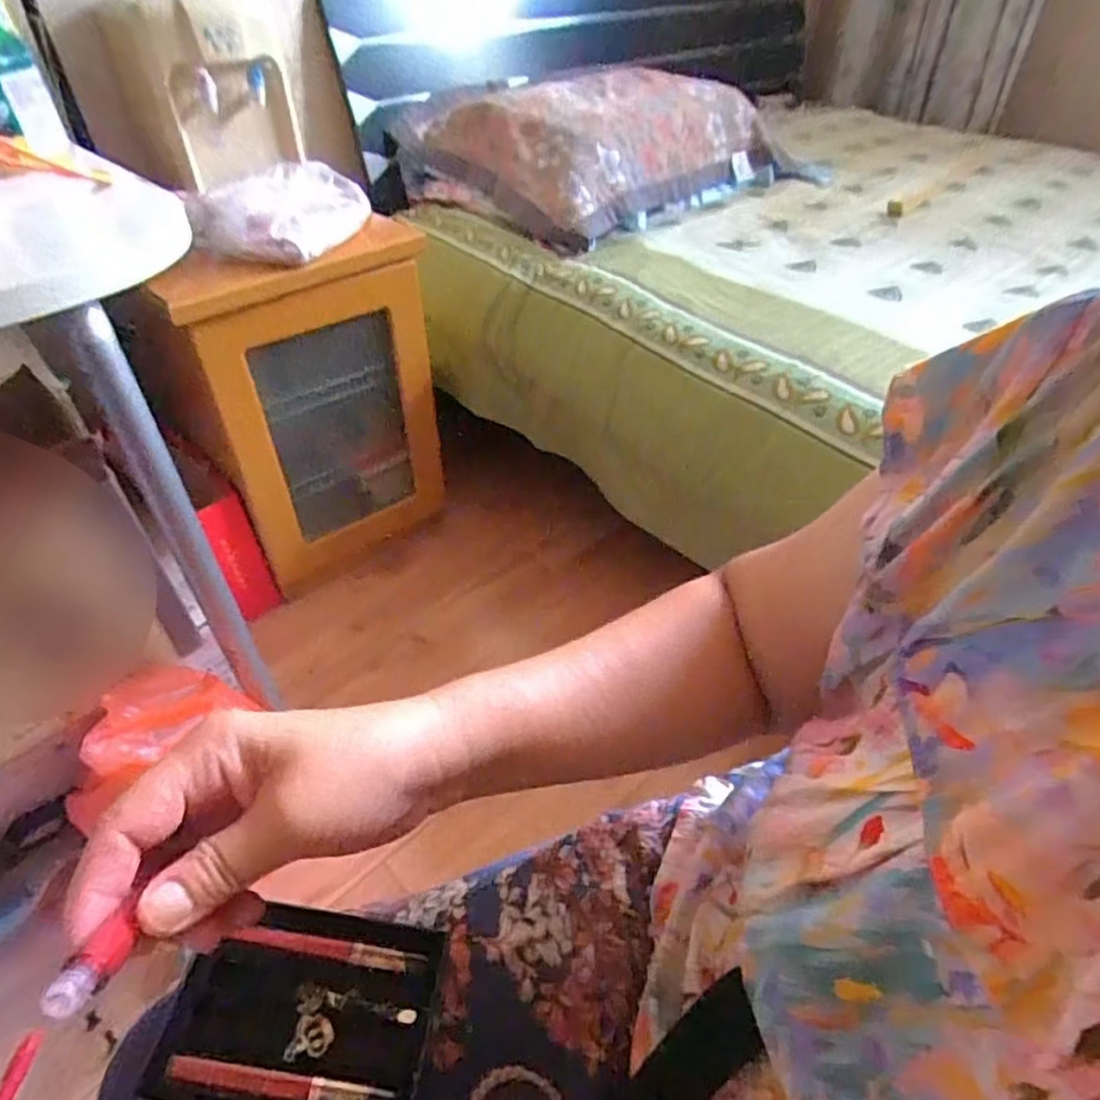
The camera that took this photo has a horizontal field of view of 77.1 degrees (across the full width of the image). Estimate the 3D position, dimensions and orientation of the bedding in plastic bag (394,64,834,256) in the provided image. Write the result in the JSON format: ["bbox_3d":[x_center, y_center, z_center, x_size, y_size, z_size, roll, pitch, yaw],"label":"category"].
[{"bbox_3d":[0.126,-0.832,1.383,0.729,0.188,0.466,-28,49,-26],"label":"bedding in plastic bag"}]

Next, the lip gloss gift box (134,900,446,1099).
[{"bbox_3d":[-0.116,0.220,0.331,0.116,0.019,0.084,15,52,-6],"label":"lip gloss gift box"}]

